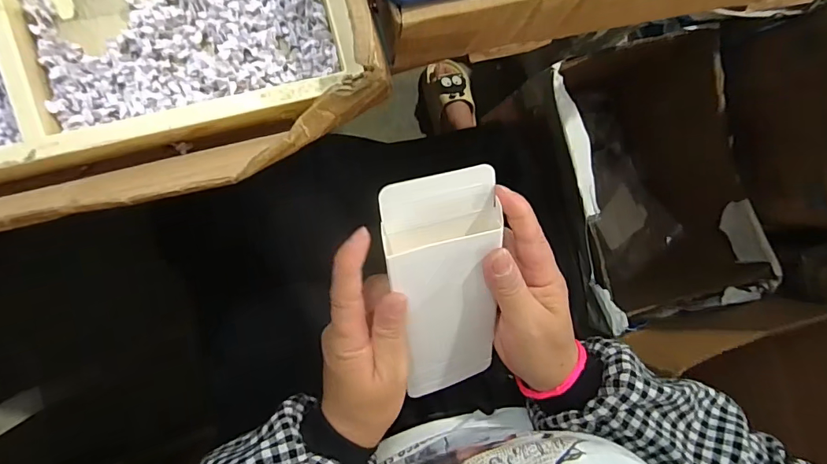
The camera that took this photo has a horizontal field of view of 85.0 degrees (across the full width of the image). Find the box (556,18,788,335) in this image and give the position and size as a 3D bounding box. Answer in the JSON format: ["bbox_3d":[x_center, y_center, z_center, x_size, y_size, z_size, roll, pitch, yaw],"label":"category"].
[{"bbox_3d":[0.377,-0.081,0.828,0.290,0.283,0.431,-14,94,-7],"label":"box"}]

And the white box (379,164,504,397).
[{"bbox_3d":[0.023,0.043,0.290,0.068,0.025,0.165,-11,120,-7],"label":"white box"}]

